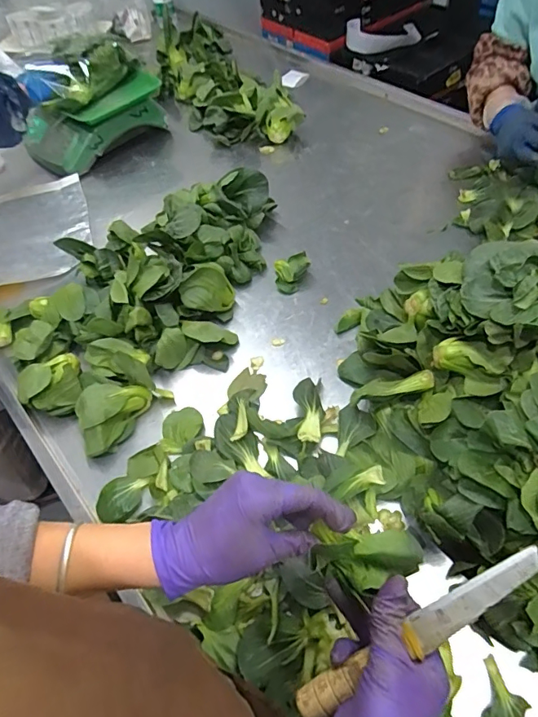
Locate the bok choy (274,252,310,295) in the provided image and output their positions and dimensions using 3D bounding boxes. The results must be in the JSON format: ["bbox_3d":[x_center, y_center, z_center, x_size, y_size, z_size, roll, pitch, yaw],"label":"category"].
[{"bbox_3d":[0.039,-0.147,0.807,0.059,0.034,0.067,0,53,5],"label":"bok choy"}]

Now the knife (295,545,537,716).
[{"bbox_3d":[0.106,0.199,0.338,0.202,0.011,0.023,-36,56,4],"label":"knife"}]

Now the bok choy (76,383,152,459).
[{"bbox_3d":[-0.212,0.075,0.648,0.099,0.044,0.094,-2,53,3],"label":"bok choy"}]

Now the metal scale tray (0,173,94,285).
[{"bbox_3d":[-0.502,-0.252,0.940,0.269,0.017,0.303,-16,54,-8],"label":"metal scale tray"}]

